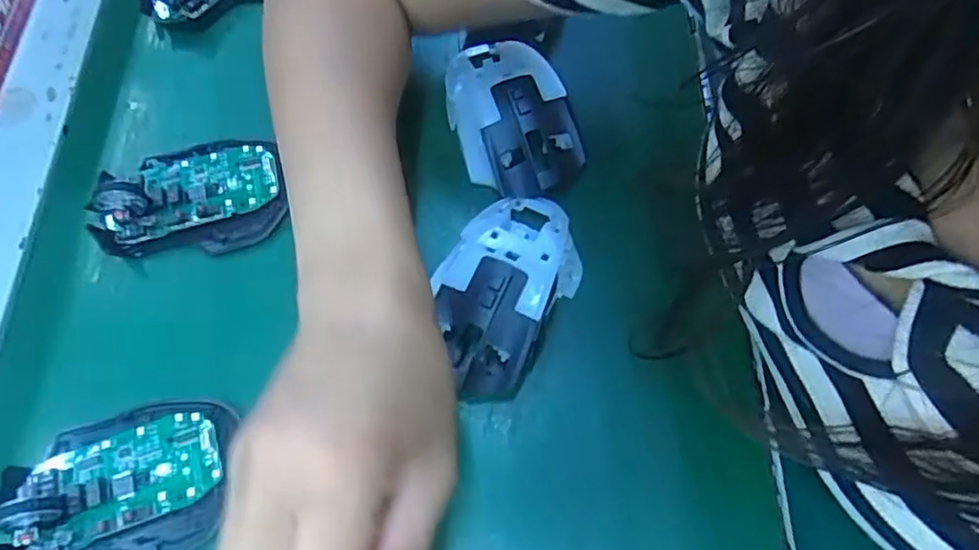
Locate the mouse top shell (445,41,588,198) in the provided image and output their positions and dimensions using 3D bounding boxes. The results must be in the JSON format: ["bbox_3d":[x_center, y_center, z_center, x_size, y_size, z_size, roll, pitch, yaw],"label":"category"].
[{"bbox_3d":[0.010,-0.097,0.366,0.062,0.034,0.107,-17,67,-7],"label":"mouse top shell"}]

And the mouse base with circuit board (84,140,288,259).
[{"bbox_3d":[-0.174,-0.047,0.368,0.103,0.027,0.074,-13,67,-5],"label":"mouse base with circuit board"}]

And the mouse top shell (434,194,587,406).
[{"bbox_3d":[0.006,0.007,0.331,0.067,0.046,0.105,27,69,12],"label":"mouse top shell"}]

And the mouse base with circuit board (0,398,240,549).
[{"bbox_3d":[-0.181,0.099,0.303,0.107,0.029,0.072,-10,67,-4],"label":"mouse base with circuit board"}]

